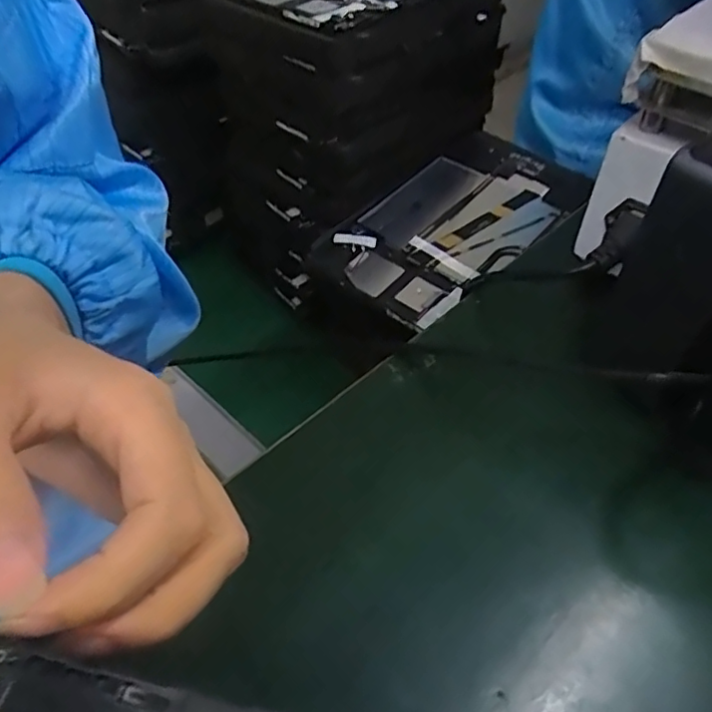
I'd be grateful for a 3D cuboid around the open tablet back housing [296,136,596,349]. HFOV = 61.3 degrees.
[{"bbox_3d":[0.079,-0.115,0.528,0.243,0.020,0.140,-37,60,-20],"label":"open tablet back housing"}]

